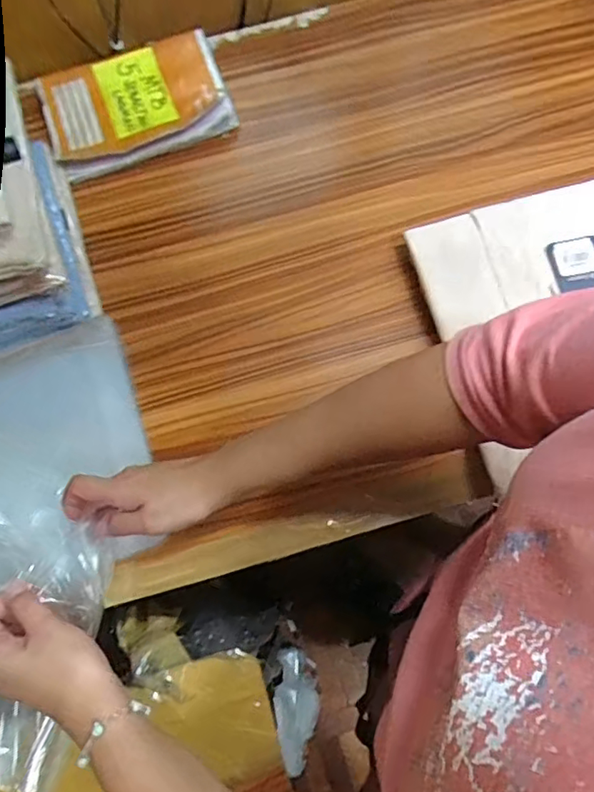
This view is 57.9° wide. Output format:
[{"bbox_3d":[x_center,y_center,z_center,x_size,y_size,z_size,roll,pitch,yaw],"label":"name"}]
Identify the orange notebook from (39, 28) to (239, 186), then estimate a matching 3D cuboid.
[{"bbox_3d":[-0.180,-0.329,0.605,0.195,0.023,0.143,-20,73,-5],"label":"orange notebook"}]

